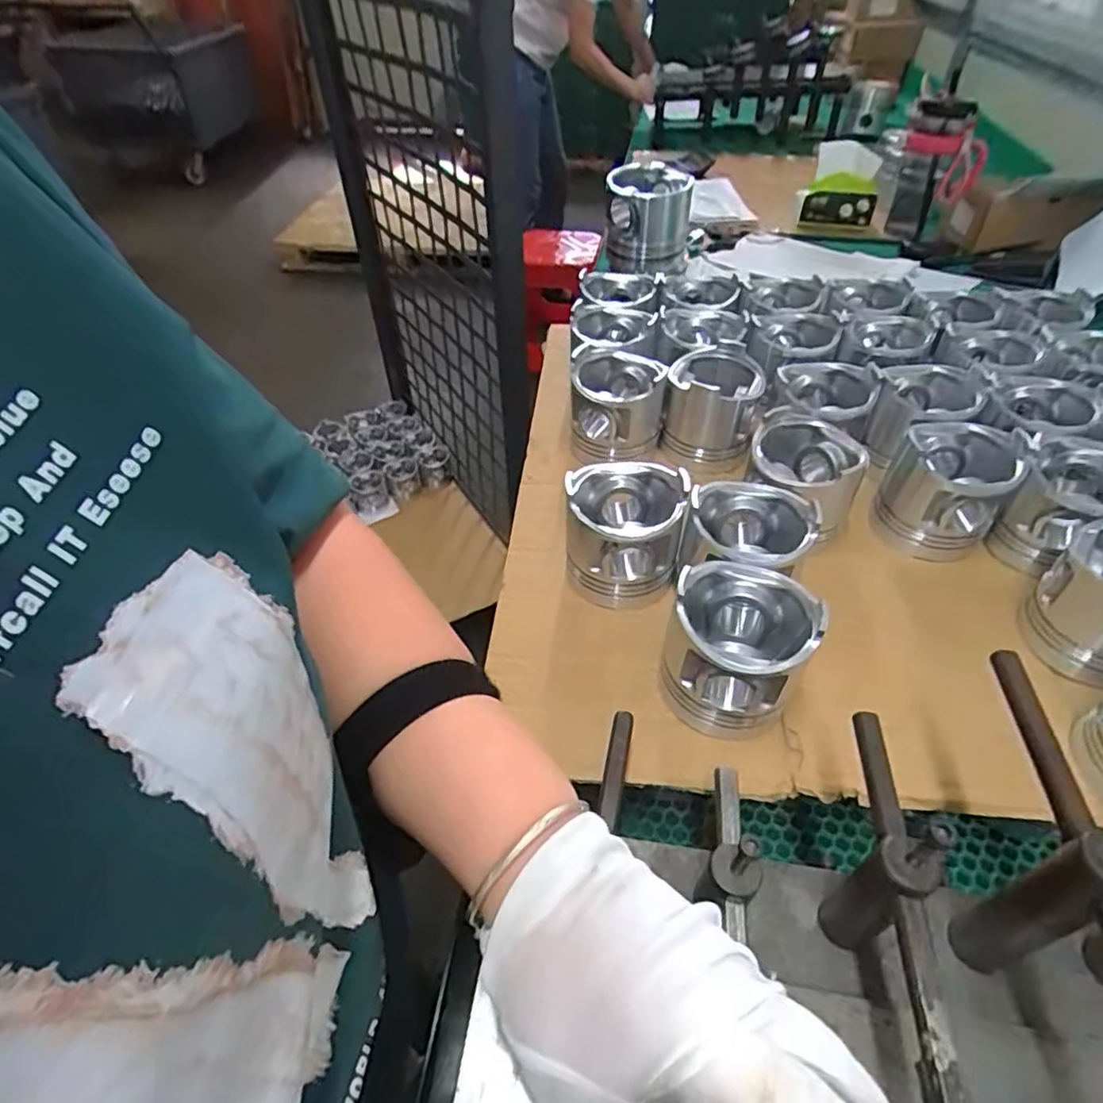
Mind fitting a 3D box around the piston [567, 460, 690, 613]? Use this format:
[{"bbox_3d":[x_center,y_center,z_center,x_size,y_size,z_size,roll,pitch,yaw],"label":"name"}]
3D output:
[{"bbox_3d":[0.053,-0.015,0.462,0.080,0.079,0.078,10,47,10],"label":"piston"}]

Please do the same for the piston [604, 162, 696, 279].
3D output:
[{"bbox_3d":[0.140,-0.480,0.919,0.116,0.117,0.110,7,46,7],"label":"piston"}]

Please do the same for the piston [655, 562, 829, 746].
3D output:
[{"bbox_3d":[0.113,0.060,0.391,0.084,0.081,0.087,17,48,17],"label":"piston"}]

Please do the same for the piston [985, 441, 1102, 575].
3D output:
[{"bbox_3d":[0.398,-0.034,0.489,0.085,0.084,0.090,35,56,30],"label":"piston"}]

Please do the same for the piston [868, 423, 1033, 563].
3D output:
[{"bbox_3d":[0.315,-0.050,0.506,0.080,0.087,0.084,0,46,0],"label":"piston"}]

